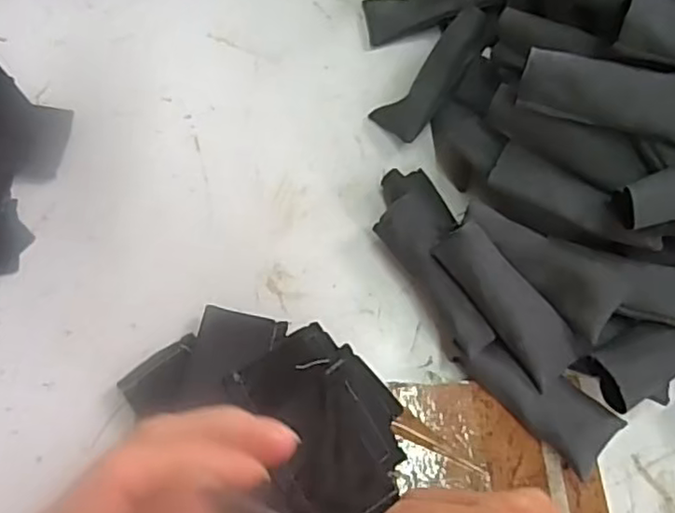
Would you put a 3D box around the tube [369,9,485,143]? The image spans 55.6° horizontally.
[{"bbox_3d":[0.069,-0.134,0.466,0.038,0.018,0.105,36,93,12],"label":"tube"}]

